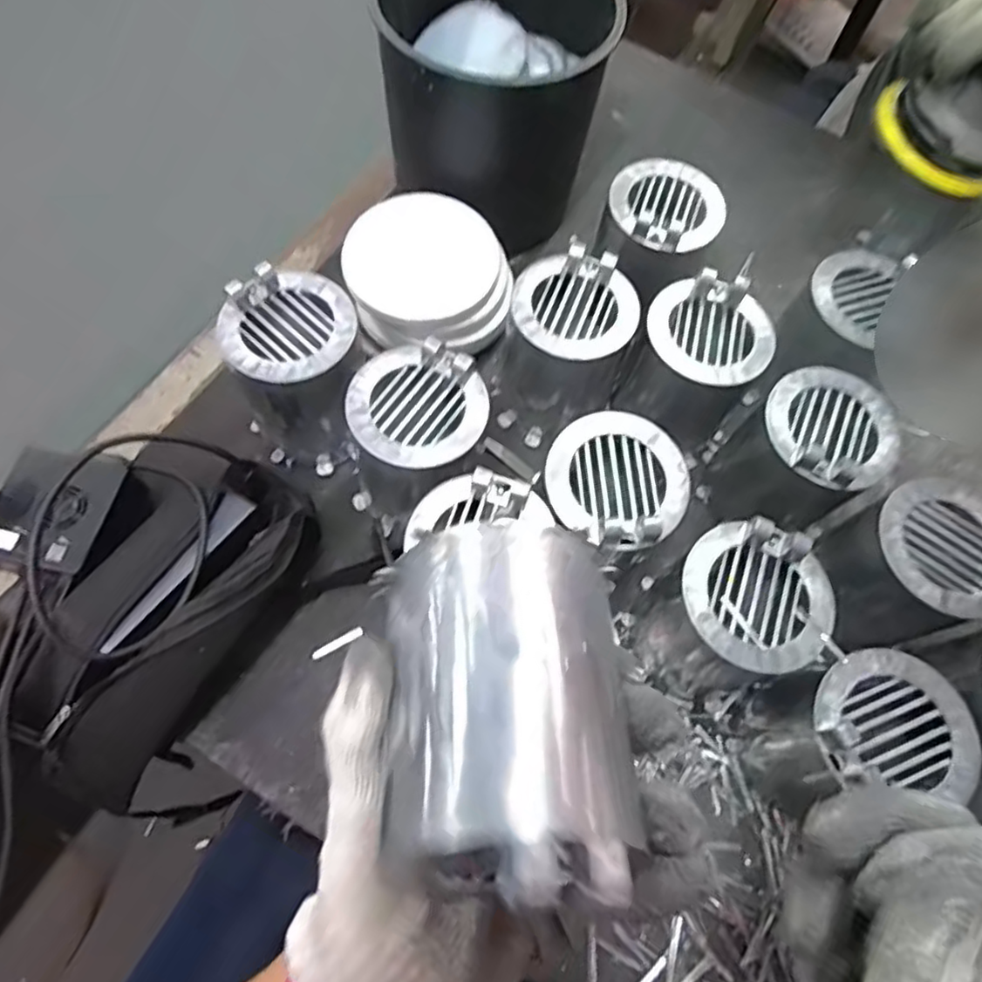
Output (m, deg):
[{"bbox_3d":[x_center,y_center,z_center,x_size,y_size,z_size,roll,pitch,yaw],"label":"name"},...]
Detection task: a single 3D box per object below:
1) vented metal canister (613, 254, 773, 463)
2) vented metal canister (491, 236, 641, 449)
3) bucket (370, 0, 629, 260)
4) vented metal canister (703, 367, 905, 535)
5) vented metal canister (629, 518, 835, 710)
[{"bbox_3d":[0.147,-0.088,0.495,0.085,0.120,0.088,33,68,10],"label":"vented metal canister"},{"bbox_3d":[0.051,-0.102,0.492,0.091,0.118,0.088,13,66,1],"label":"vented metal canister"},{"bbox_3d":[-0.006,-0.326,0.541,0.154,0.147,0.165,2,66,-4],"label":"bucket"},{"bbox_3d":[0.217,-0.023,0.466,0.082,0.109,0.084,2,66,-4],"label":"vented metal canister"},{"bbox_3d":[0.149,0.083,0.419,0.084,0.126,0.085,2,66,-4],"label":"vented metal canister"}]

